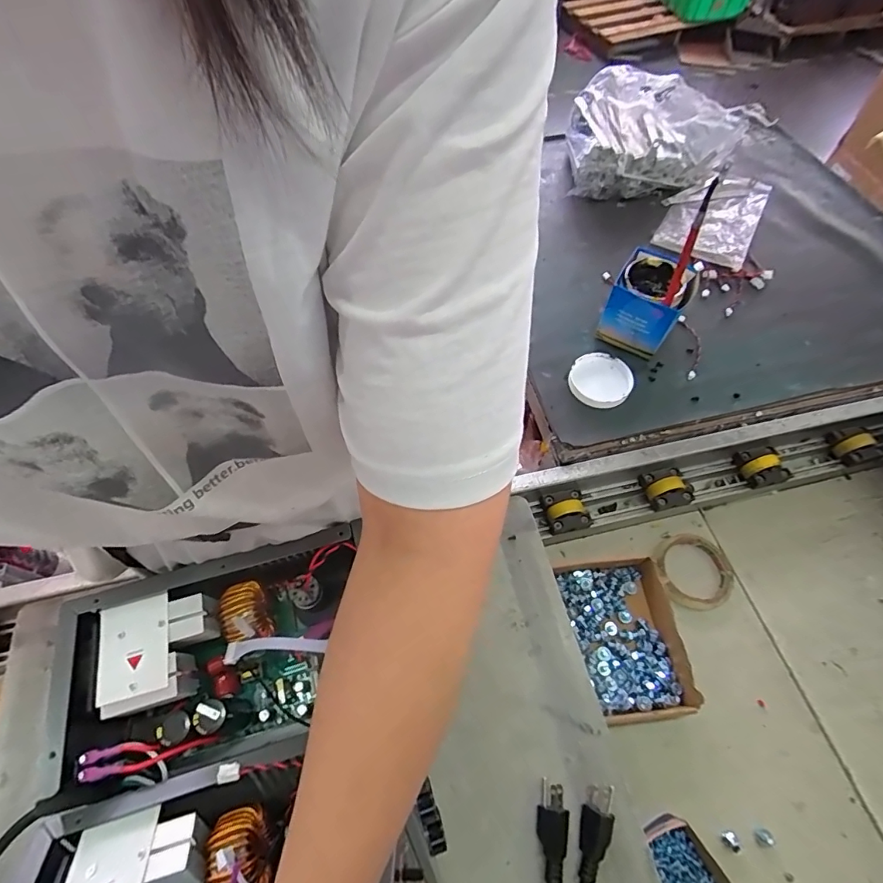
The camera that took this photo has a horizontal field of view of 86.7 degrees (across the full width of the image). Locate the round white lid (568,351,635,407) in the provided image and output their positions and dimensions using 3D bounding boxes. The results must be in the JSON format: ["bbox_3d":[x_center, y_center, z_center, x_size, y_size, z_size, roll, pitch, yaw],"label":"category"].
[{"bbox_3d":[0.229,-0.088,0.673,0.086,0.018,0.085,0,59,0],"label":"round white lid"}]

